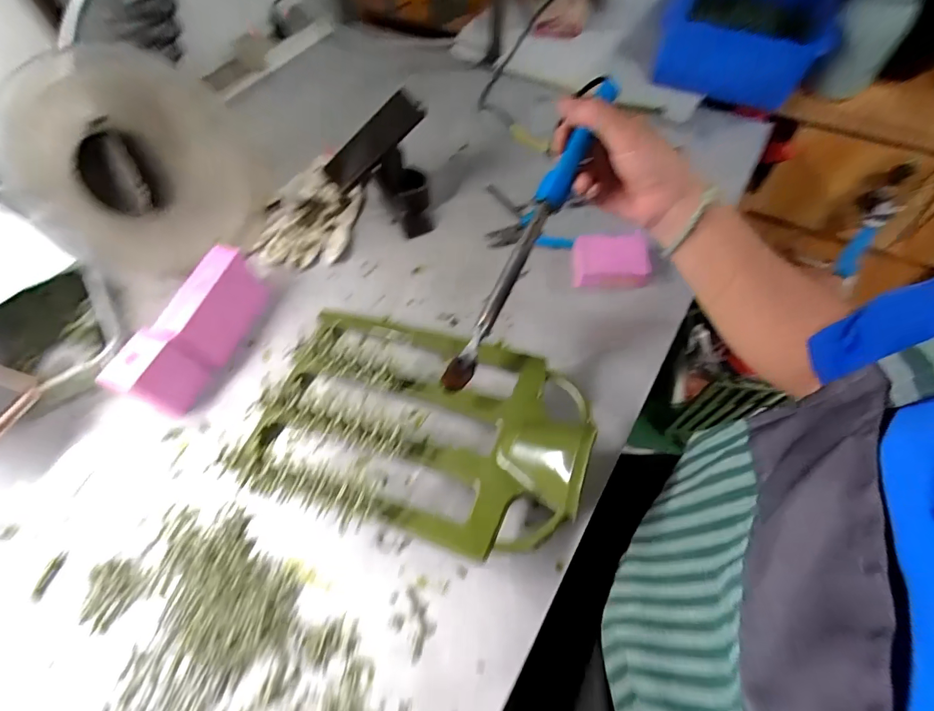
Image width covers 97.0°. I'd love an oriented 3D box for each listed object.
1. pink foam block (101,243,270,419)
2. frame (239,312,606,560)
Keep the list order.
[{"bbox_3d":[-0.275,-0.025,0.421,0.040,0.073,0.164,16,62,13],"label":"pink foam block"},{"bbox_3d":[-0.041,0.053,0.364,0.285,0.065,0.189,13,61,11],"label":"frame"}]

